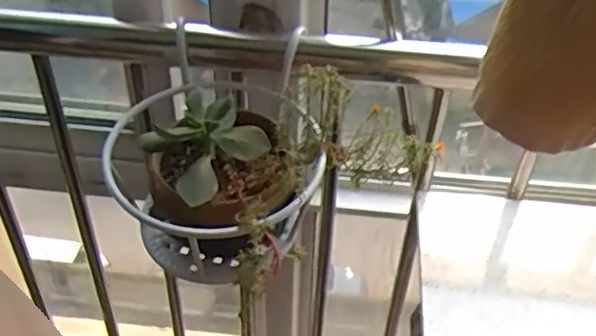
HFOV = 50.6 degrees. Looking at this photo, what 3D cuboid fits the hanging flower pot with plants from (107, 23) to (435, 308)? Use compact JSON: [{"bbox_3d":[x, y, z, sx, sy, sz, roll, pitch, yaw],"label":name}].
[{"bbox_3d":[-0.066,-0.006,0.683,0.255,0.186,0.285,-31,51,-32],"label":"hanging flower pot with plants"}]

